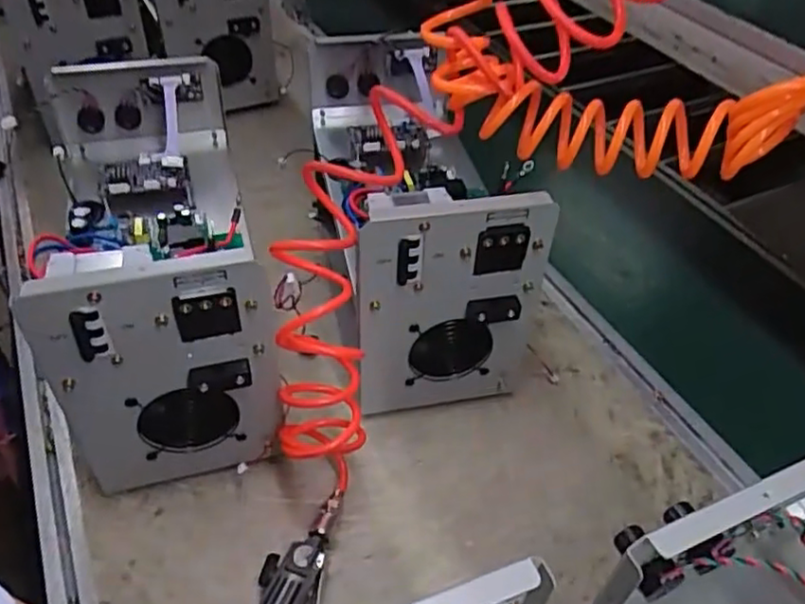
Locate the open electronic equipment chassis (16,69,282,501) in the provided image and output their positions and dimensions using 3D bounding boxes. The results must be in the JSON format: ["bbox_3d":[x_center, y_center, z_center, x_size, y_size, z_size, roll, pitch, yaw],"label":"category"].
[{"bbox_3d":[-0.252,-0.043,0.700,0.175,0.273,0.377,-10,46,-14],"label":"open electronic equipment chassis"}]

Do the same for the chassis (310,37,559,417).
[{"bbox_3d":[0.001,-0.114,0.790,0.187,0.275,0.427,-6,45,-10],"label":"chassis"}]

